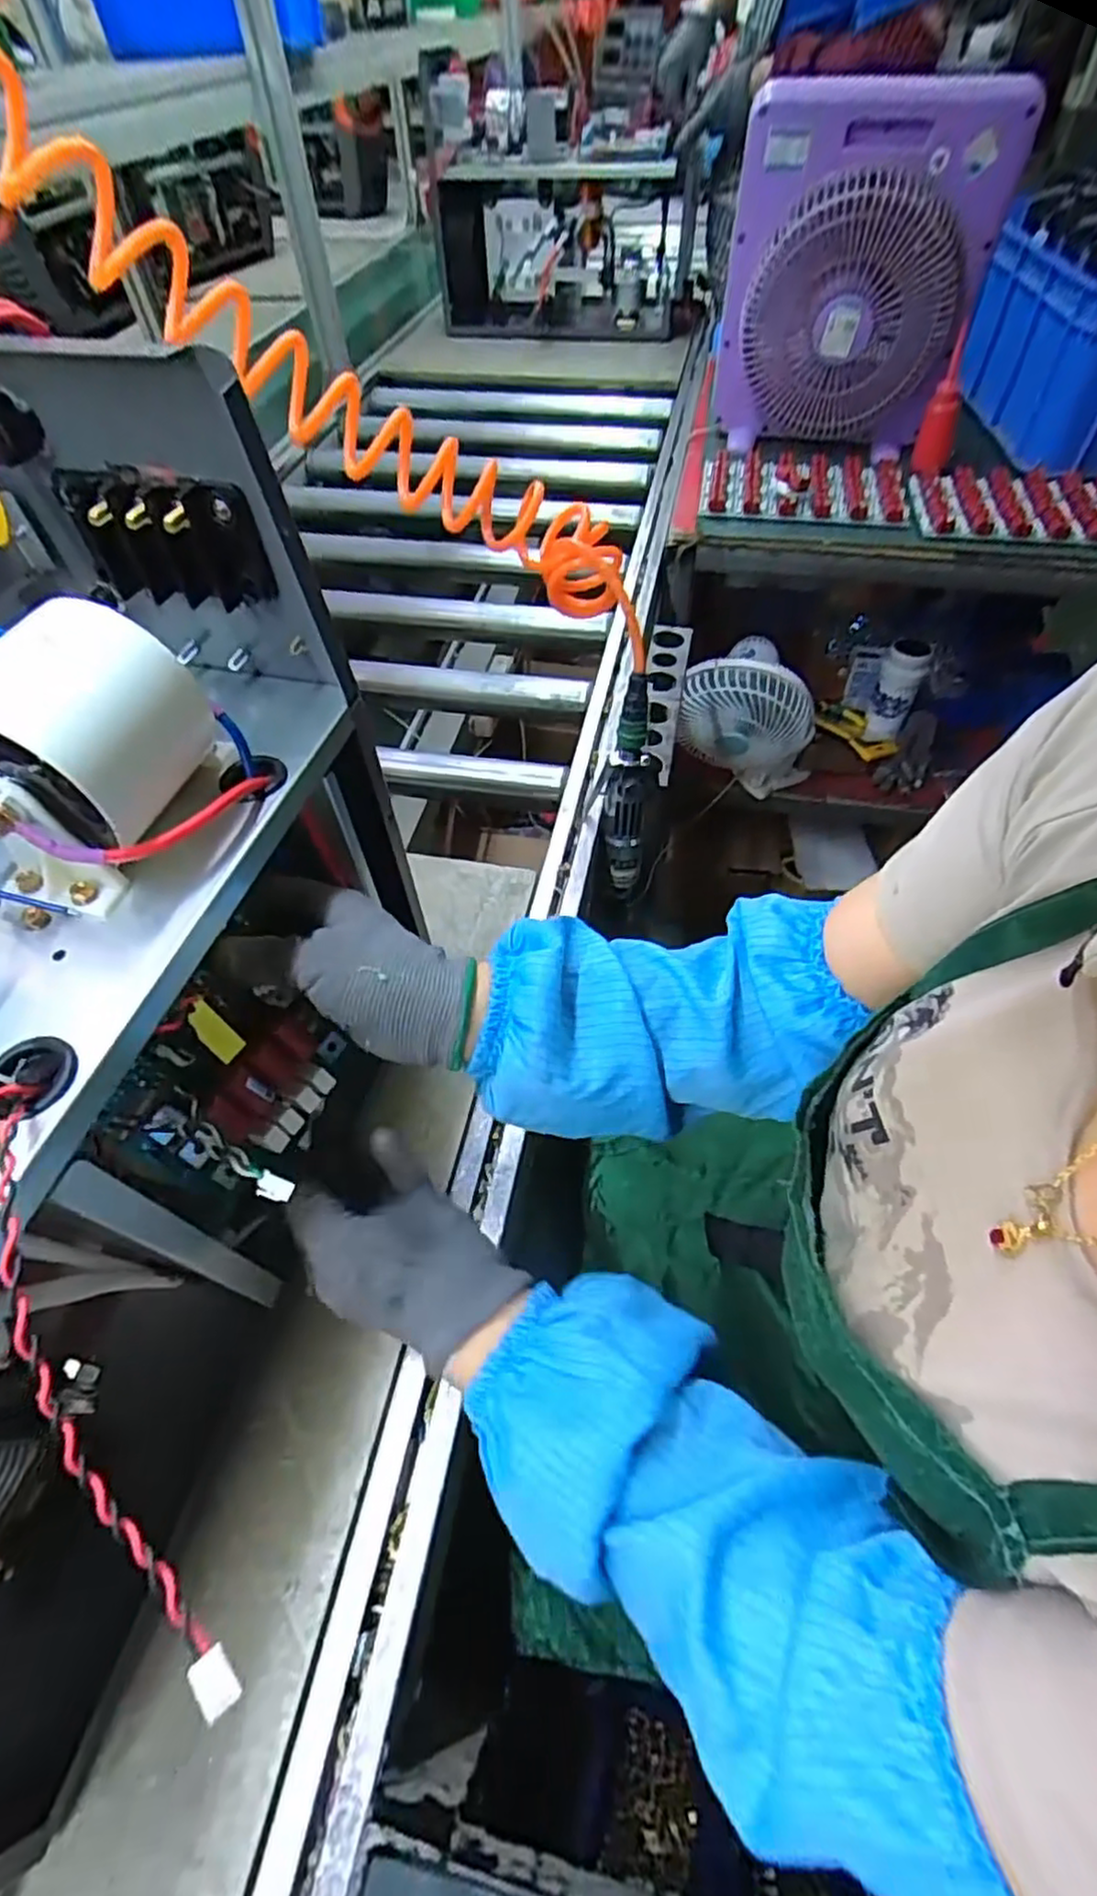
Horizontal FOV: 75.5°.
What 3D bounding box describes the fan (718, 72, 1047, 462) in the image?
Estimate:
[{"bbox_3d":[0.392,-0.842,0.907,0.313,0.339,0.111,9,55,9],"label":"fan"}]

